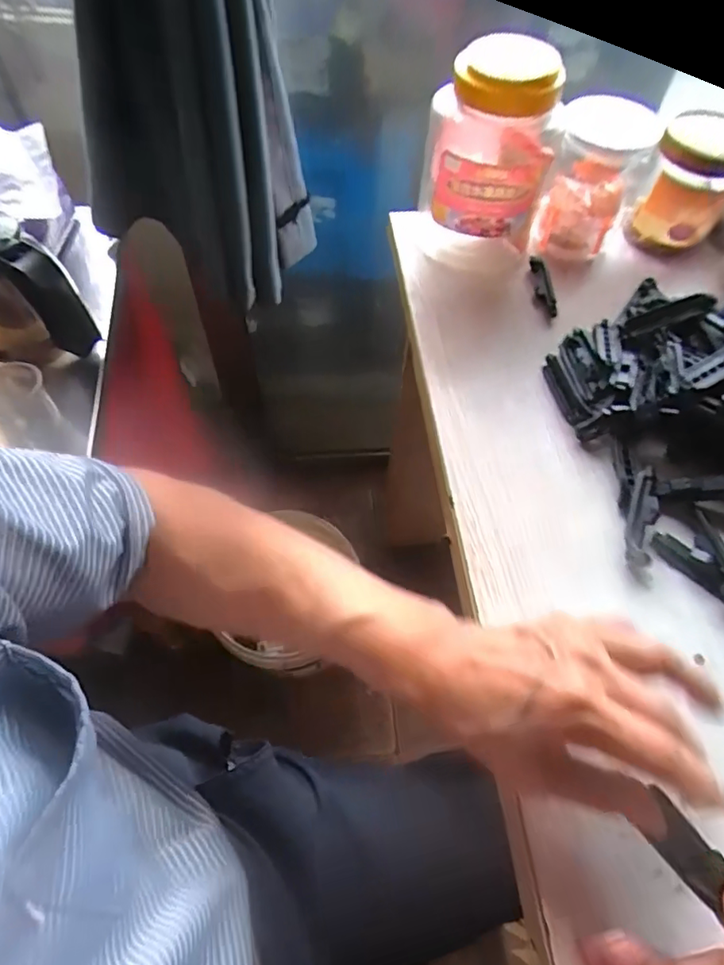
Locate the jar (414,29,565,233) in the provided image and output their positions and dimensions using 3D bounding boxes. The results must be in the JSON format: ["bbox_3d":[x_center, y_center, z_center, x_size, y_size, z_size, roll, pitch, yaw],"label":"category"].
[{"bbox_3d":[0.105,-0.294,0.466,0.098,0.121,0.099,1,59,-1],"label":"jar"}]

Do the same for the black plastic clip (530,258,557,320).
[{"bbox_3d":[0.169,-0.187,0.512,0.012,0.018,0.064,-6,59,-5],"label":"black plastic clip"}]

